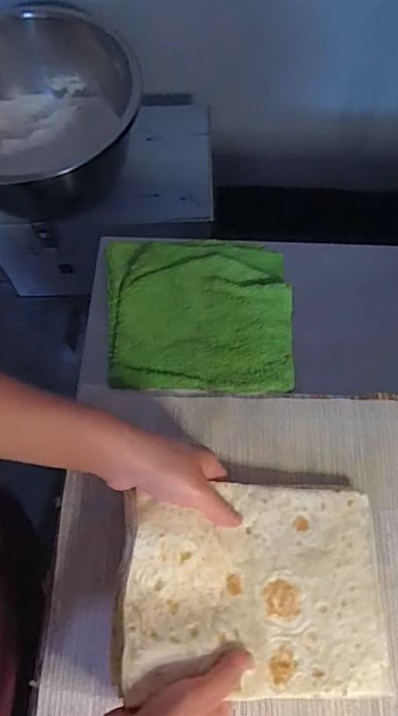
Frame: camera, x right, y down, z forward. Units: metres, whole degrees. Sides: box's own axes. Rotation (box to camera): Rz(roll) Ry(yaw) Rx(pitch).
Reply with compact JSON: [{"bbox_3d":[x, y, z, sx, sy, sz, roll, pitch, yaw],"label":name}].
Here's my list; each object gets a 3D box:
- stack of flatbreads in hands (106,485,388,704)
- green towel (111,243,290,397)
[{"bbox_3d":[0.048,0.190,0.433,0.228,0.028,0.166,9,64,-17],"label":"stack of flatbreads in hands"},{"bbox_3d":[0.000,-0.052,0.586,0.206,0.012,0.189,1,67,2],"label":"green towel"}]

